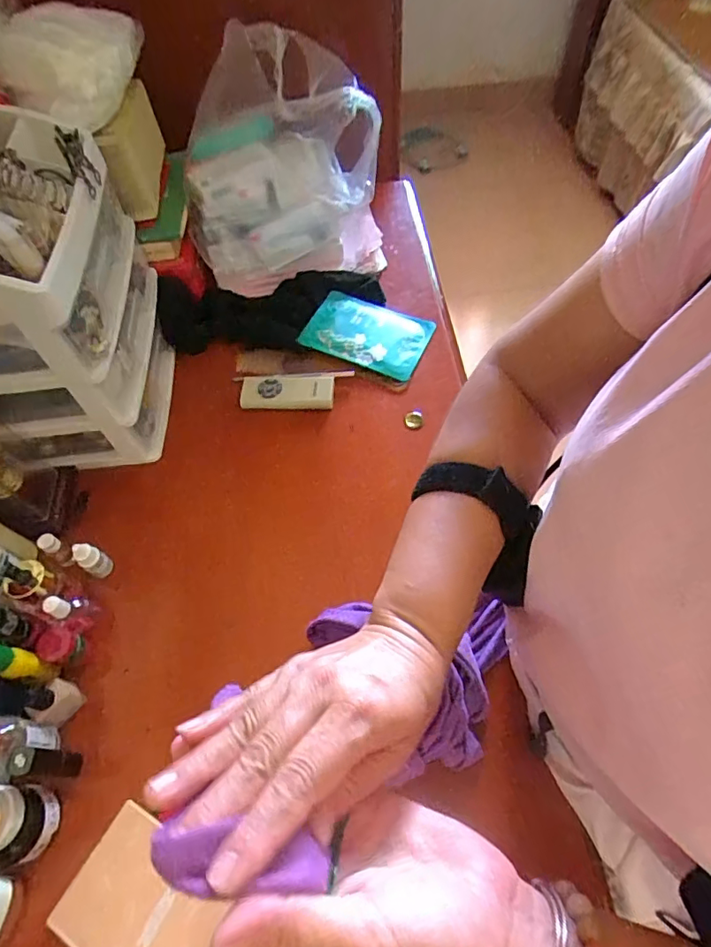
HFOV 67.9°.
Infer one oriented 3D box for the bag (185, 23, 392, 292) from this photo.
[{"bbox_3d":[-0.090,-0.377,0.659,0.240,0.228,0.179,-4,59,1],"label":"bag"}]

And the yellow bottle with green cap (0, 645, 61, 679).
[{"bbox_3d":[-0.280,0.153,0.429,0.017,0.079,0.023,-10,54,31],"label":"yellow bottle with green cap"}]

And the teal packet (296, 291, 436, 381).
[{"bbox_3d":[0.014,-0.176,0.652,0.150,0.014,0.099,19,62,14],"label":"teal packet"}]

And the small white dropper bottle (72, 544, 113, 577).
[{"bbox_3d":[-0.249,0.081,0.498,0.018,0.046,0.017,-23,61,-10],"label":"small white dropper bottle"}]

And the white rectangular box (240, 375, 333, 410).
[{"bbox_3d":[-0.079,-0.097,0.611,0.106,0.016,0.042,1,59,4],"label":"white rectangular box"}]

